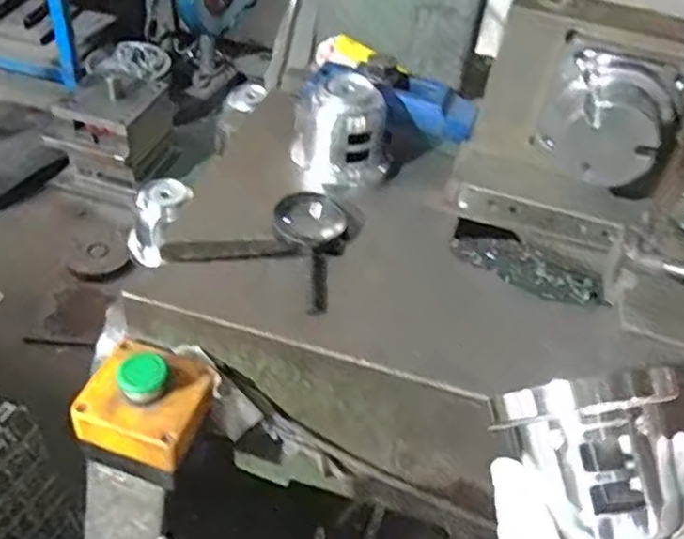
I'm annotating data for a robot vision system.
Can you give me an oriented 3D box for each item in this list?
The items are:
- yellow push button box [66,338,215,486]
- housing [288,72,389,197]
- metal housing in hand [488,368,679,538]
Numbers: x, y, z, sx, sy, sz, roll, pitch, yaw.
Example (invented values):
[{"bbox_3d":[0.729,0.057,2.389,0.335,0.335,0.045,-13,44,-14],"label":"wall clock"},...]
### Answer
[{"bbox_3d":[-0.142,0.100,0.484,0.084,0.073,0.088,19,46,11],"label":"yellow push button box"},{"bbox_3d":[0.002,-0.118,0.589,0.086,0.085,0.055,4,45,-4],"label":"housing"},{"bbox_3d":[0.122,0.092,0.323,0.082,0.050,0.083,-16,83,3],"label":"metal housing in hand"}]

